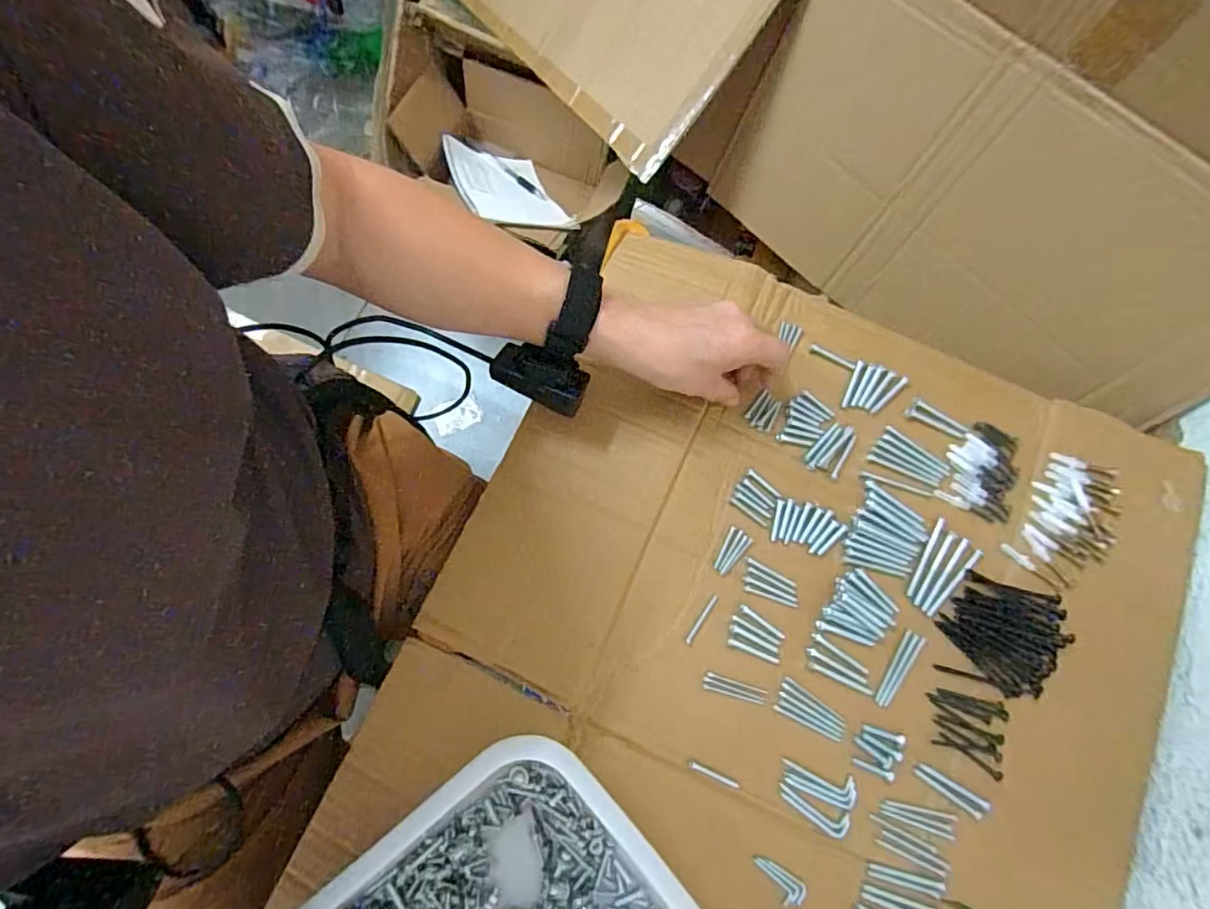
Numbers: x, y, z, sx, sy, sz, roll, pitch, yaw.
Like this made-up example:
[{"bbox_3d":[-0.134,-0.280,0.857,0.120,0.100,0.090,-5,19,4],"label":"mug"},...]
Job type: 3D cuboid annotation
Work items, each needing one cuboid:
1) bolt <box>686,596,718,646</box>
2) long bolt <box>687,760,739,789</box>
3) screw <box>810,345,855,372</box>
[{"bbox_3d":[0.073,0.124,0.426,0.005,0.004,0.042,34,78,6],"label":"bolt"},{"bbox_3d":[0.078,0.229,0.405,0.039,0.004,0.006,24,77,4],"label":"long bolt"},{"bbox_3d":[0.191,-0.081,0.477,0.039,0.005,0.008,29,77,5],"label":"screw"}]

